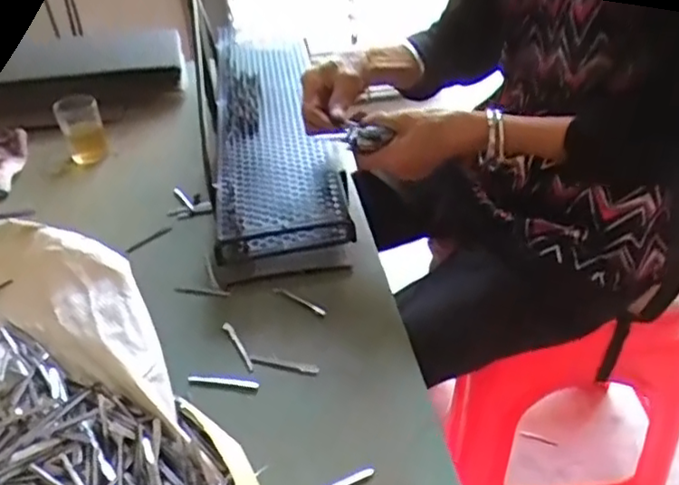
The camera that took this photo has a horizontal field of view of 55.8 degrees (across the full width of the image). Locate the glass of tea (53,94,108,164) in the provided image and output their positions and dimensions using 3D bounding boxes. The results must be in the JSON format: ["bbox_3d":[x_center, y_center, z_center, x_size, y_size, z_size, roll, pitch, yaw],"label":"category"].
[{"bbox_3d":[-0.366,-0.163,0.919,0.056,0.083,0.052,-22,43,-17],"label":"glass of tea"}]

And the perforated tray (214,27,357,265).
[{"bbox_3d":[-0.100,-0.182,0.919,0.147,0.068,0.610,-10,41,-3],"label":"perforated tray"}]

